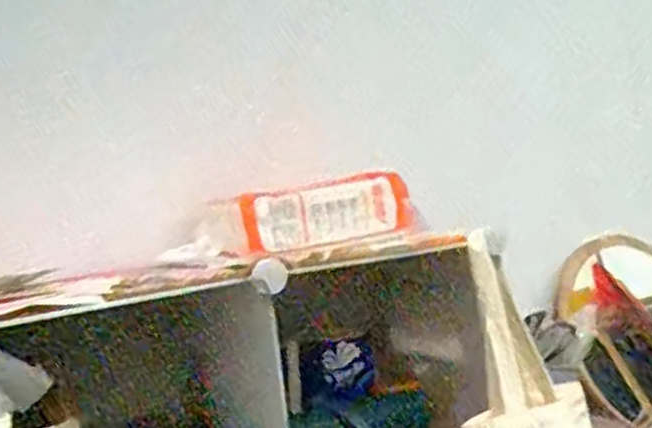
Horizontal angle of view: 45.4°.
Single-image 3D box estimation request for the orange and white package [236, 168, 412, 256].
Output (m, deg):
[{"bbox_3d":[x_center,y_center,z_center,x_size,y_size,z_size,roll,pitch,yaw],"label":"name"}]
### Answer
[{"bbox_3d":[0.009,-0.001,0.973,0.244,0.077,0.047,-12,27,-30],"label":"orange and white package"}]

